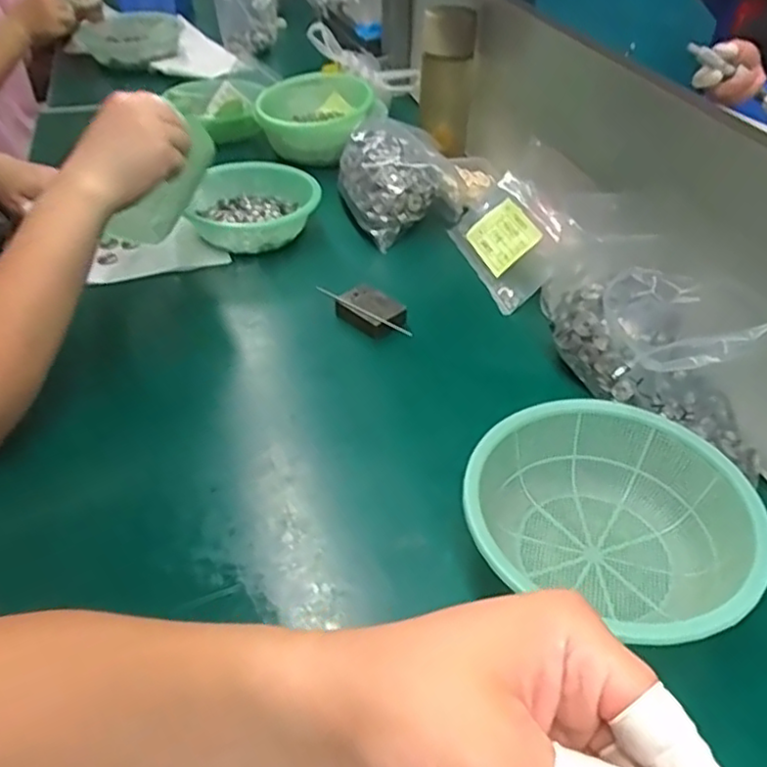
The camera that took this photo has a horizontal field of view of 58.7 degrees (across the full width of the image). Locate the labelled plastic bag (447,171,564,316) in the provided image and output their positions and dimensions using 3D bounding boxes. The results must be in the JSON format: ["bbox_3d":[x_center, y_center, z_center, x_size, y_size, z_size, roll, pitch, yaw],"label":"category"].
[{"bbox_3d":[0.136,-0.161,0.758,0.021,0.102,0.180,30,26,-37],"label":"labelled plastic bag"}]

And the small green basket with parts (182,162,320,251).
[{"bbox_3d":[-0.157,-0.213,0.823,0.160,0.049,0.139,0,40,-2],"label":"small green basket with parts"}]

